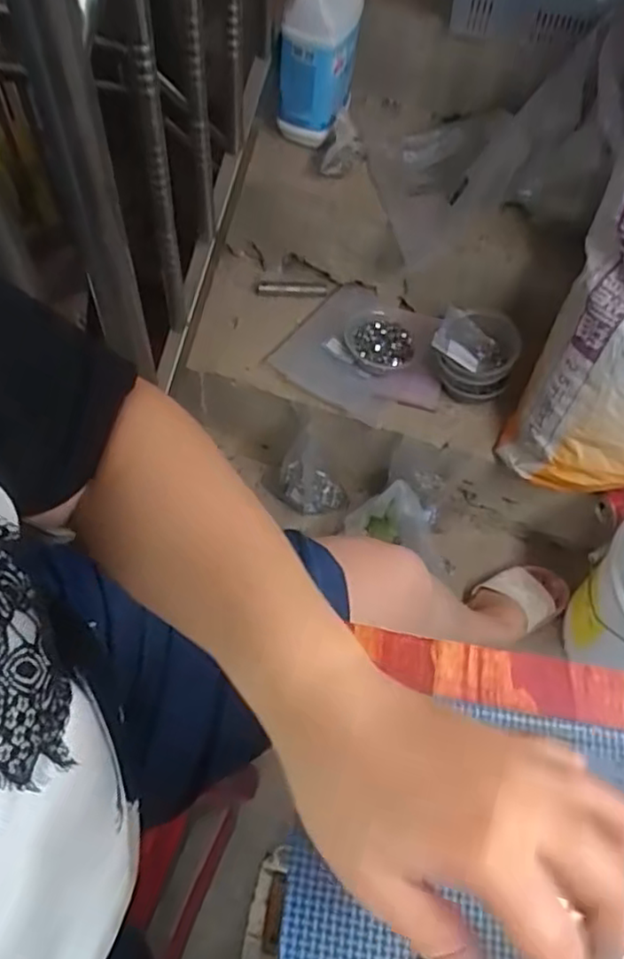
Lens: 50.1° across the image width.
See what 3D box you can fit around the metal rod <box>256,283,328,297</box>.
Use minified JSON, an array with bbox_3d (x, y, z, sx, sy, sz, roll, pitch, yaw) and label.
[{"bbox_3d":[-0.036,-0.325,1.143,0.124,0.017,0.019,5,61,14],"label":"metal rod"}]

